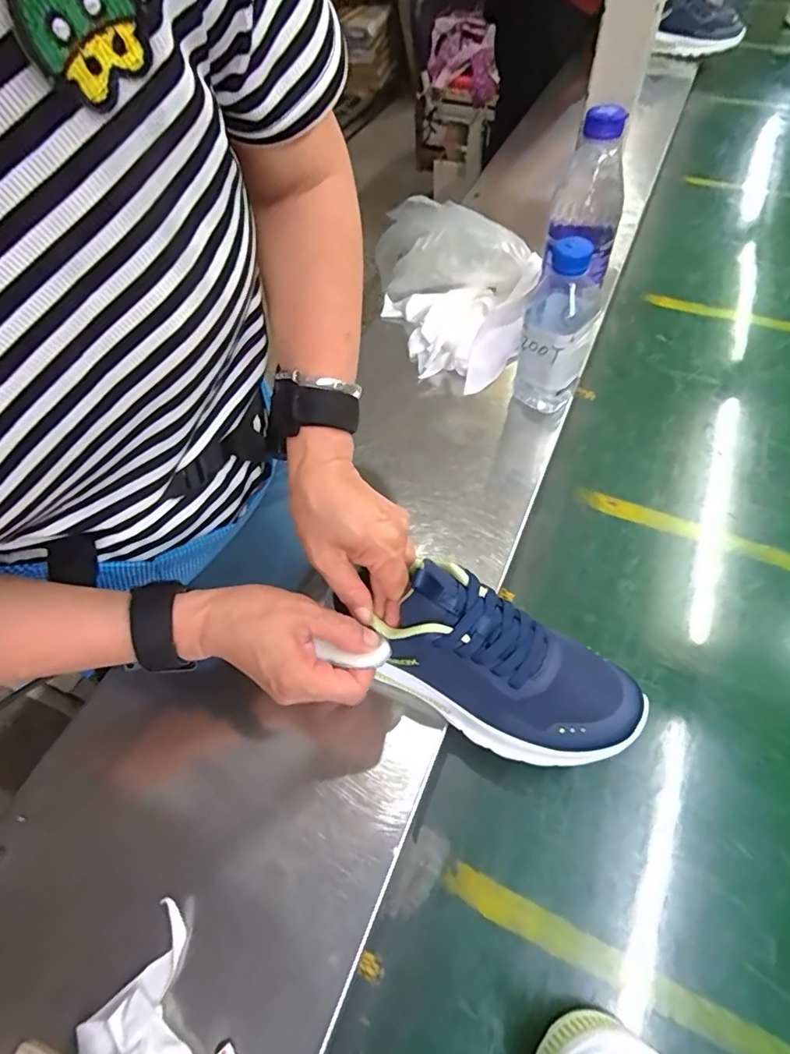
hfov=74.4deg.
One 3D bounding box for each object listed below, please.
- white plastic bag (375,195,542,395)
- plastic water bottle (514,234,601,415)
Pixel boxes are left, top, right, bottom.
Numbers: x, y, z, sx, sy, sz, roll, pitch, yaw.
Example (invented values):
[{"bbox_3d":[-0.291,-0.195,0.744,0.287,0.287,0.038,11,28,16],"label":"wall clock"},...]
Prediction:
[{"bbox_3d":[0.071,-0.279,0.604,0.182,0.096,0.244,-5,57,4],"label":"white plastic bag"},{"bbox_3d":[0.157,-0.193,0.501,0.064,0.164,0.071,14,58,13],"label":"plastic water bottle"}]

